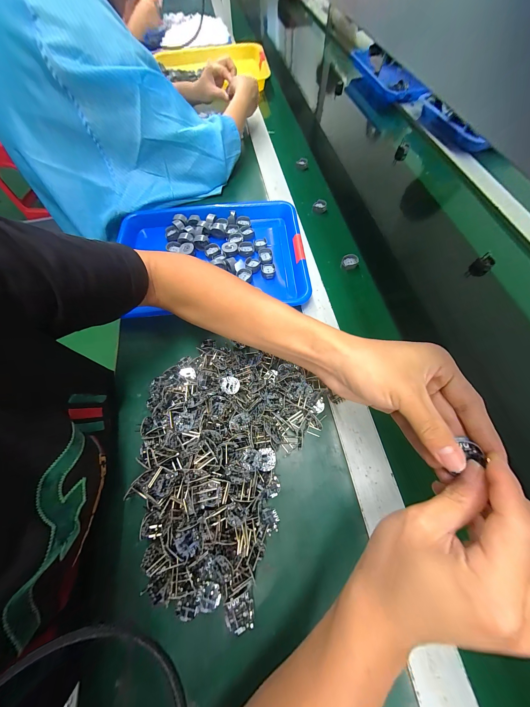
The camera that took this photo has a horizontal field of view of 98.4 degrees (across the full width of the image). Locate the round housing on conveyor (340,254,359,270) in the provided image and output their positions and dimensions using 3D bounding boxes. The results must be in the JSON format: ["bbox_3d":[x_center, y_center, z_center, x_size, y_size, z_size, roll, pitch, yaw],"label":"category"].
[{"bbox_3d":[0.158,-0.168,0.427,0.028,0.017,0.029,19,85,17],"label":"round housing on conveyor"}]

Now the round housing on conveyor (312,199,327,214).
[{"bbox_3d":[0.116,-0.315,0.489,0.024,0.016,0.026,0,64,0],"label":"round housing on conveyor"}]

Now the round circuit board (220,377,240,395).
[{"bbox_3d":[-0.046,0.042,0.302,0.024,0.005,0.023,0,64,0],"label":"round circuit board"}]

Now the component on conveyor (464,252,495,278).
[{"bbox_3d":[0.395,-0.158,0.418,0.023,0.036,0.029,-40,70,-17],"label":"component on conveyor"}]

